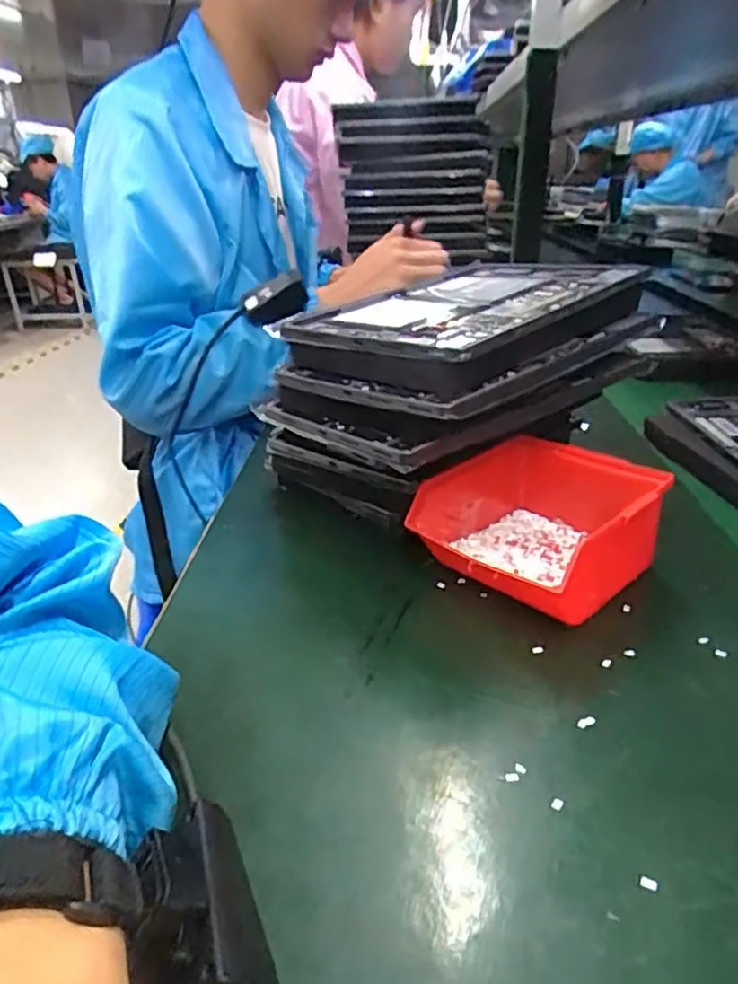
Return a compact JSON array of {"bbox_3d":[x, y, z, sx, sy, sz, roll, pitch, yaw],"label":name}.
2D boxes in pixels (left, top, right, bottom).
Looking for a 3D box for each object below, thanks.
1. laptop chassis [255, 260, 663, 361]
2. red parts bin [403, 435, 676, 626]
[{"bbox_3d":[0.084,-0.150,0.517,0.178,0.015,0.271,21,34,39],"label":"laptop chassis"},{"bbox_3d":[0.113,0.022,0.448,0.129,0.068,0.134,20,33,37],"label":"red parts bin"}]

